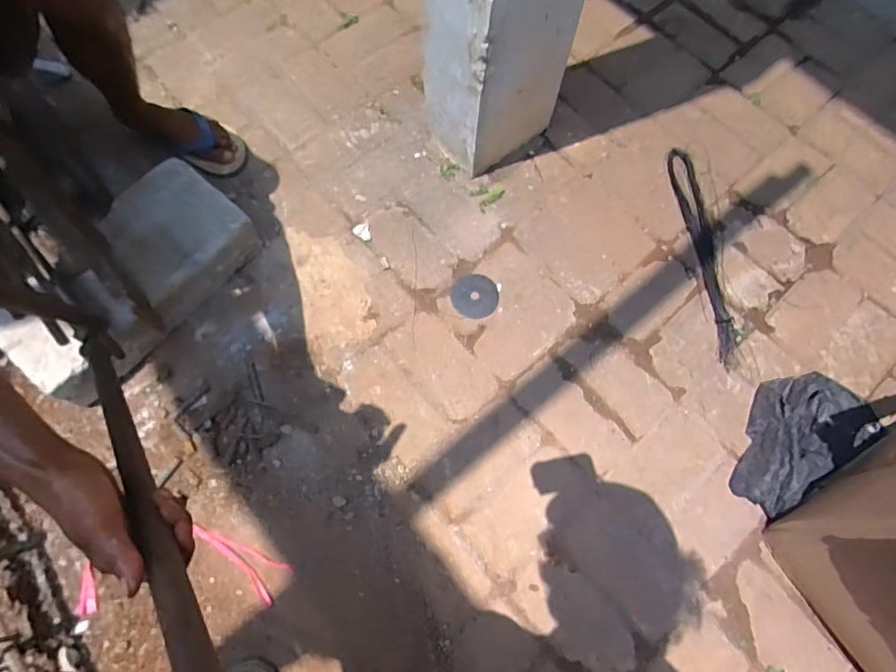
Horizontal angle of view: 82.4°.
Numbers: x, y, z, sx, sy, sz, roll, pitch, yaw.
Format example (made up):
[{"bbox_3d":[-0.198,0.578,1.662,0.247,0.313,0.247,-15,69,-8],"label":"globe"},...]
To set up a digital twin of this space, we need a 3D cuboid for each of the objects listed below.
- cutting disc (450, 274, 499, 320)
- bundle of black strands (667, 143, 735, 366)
[{"bbox_3d":[0.050,-0.073,0.947,0.084,0.004,0.085,-1,72,2],"label":"cutting disc"},{"bbox_3d":[0.491,-0.169,0.985,0.053,0.013,0.467,-1,69,-2],"label":"bundle of black strands"}]

